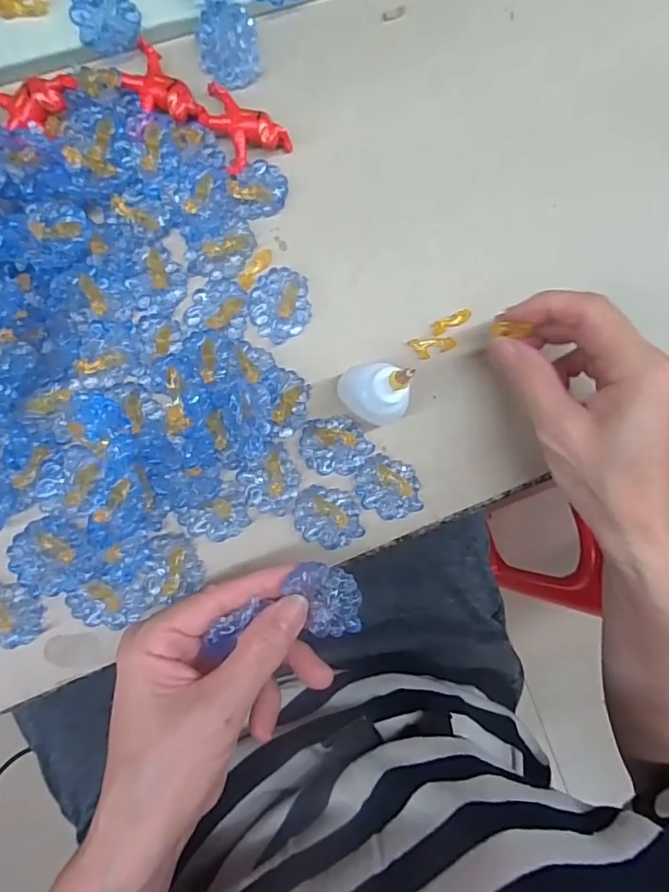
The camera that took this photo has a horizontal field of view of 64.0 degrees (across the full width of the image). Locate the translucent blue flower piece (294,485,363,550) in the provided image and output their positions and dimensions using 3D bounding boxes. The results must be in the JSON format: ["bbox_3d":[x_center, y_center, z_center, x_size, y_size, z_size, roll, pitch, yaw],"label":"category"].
[{"bbox_3d":[-0.003,0.039,0.284,0.038,0.005,0.029,23,87,-7],"label":"translucent blue flower piece"}]

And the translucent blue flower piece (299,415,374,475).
[{"bbox_3d":[0.001,0.000,0.284,0.037,0.011,0.030,-1,90,-8],"label":"translucent blue flower piece"}]

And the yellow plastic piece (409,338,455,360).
[{"bbox_3d":[0.054,-0.054,0.294,0.025,0.004,0.011,-3,91,-8],"label":"yellow plastic piece"}]

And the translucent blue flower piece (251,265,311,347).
[{"bbox_3d":[-0.027,-0.075,0.279,0.032,0.013,0.036,33,86,-7],"label":"translucent blue flower piece"}]

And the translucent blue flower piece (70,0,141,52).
[{"bbox_3d":[-0.113,-0.213,0.261,0.029,0.006,0.034,-26,94,-7],"label":"translucent blue flower piece"}]

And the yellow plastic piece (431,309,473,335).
[{"bbox_3d":[0.066,-0.069,0.293,0.025,0.004,0.007,-26,96,-7],"label":"yellow plastic piece"}]

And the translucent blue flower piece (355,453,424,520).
[{"bbox_3d":[0.030,0.023,0.288,0.038,0.011,0.031,20,87,-7],"label":"translucent blue flower piece"}]

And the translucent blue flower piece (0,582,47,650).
[{"bbox_3d":[-0.162,0.083,0.262,0.036,0.008,0.030,5,89,-8],"label":"translucent blue flower piece"}]

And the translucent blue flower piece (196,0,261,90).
[{"bbox_3d":[-0.055,-0.205,0.274,0.030,0.006,0.036,-3,110,1],"label":"translucent blue flower piece"}]

